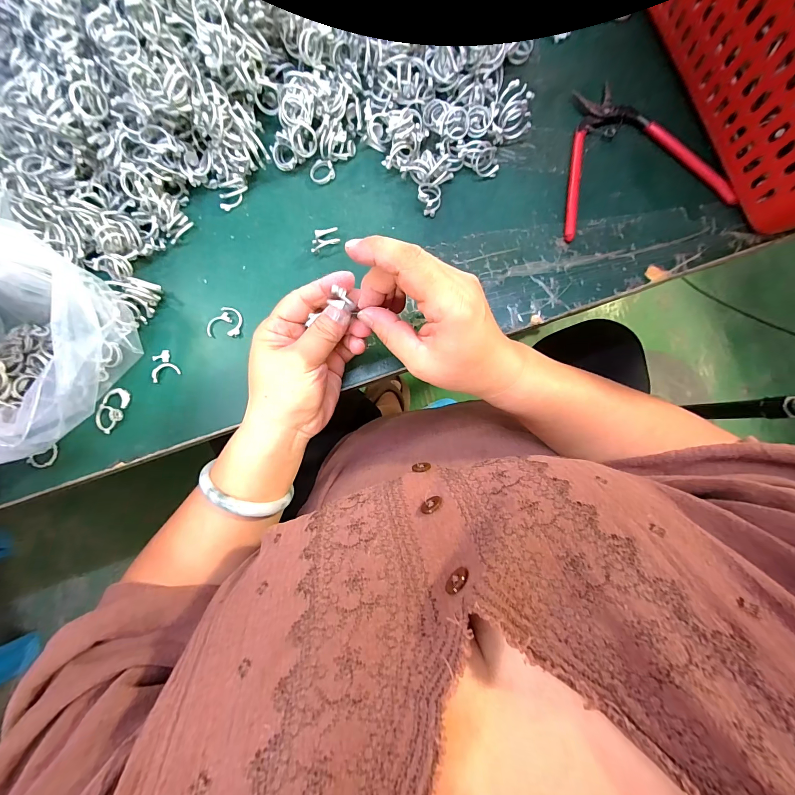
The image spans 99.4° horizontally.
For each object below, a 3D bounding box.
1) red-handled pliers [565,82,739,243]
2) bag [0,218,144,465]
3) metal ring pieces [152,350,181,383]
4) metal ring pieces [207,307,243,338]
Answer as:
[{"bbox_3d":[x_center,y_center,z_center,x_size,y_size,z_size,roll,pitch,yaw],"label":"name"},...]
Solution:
[{"bbox_3d":[0.212,-0.217,0.301,0.144,0.011,0.135,-8,84,1],"label":"red-handled pliers"},{"bbox_3d":[-0.298,-0.040,0.251,0.142,0.105,0.158,32,86,5],"label":"bag"},{"bbox_3d":[-0.206,-0.028,0.295,0.023,0.007,0.024,-21,84,0],"label":"metal ring pieces"},{"bbox_3d":[-0.153,-0.067,0.299,0.029,0.006,0.027,4,85,2],"label":"metal ring pieces"}]

